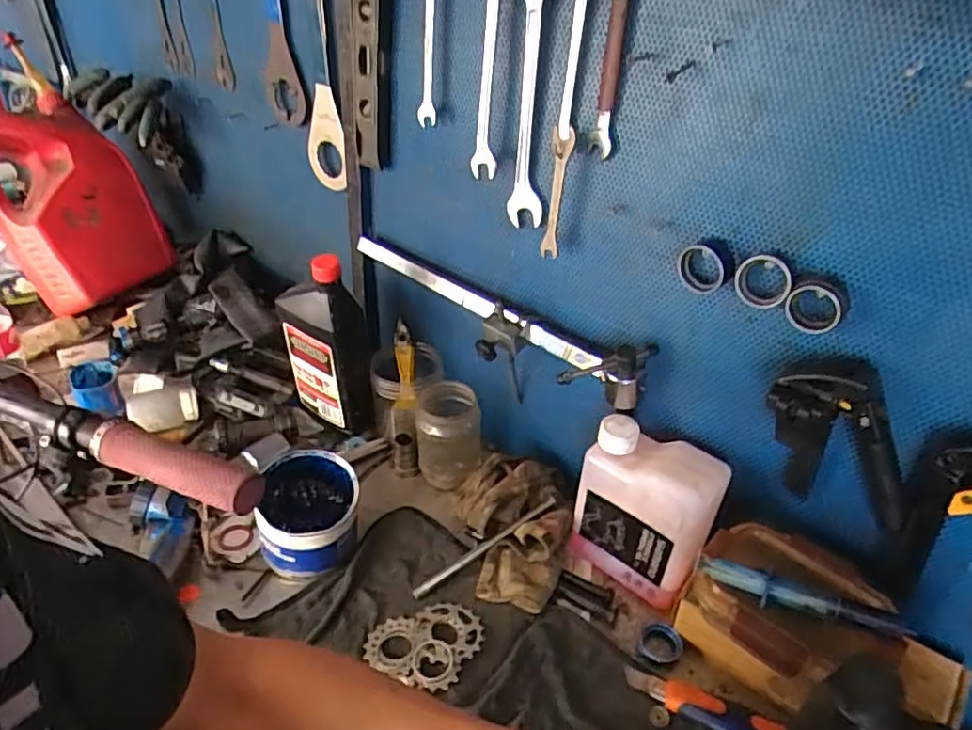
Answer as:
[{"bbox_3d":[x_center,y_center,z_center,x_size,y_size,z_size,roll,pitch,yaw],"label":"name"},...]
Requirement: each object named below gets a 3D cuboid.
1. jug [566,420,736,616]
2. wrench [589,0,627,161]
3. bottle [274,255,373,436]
[{"bbox_3d":[0.156,0.150,0.623,0.128,0.176,0.059,27,41,29],"label":"jug"},{"bbox_3d":[0.101,-0.241,0.510,0.019,0.133,0.018,12,36,15],"label":"wrench"},{"bbox_3d":[-0.195,-0.025,0.768,0.112,0.232,0.053,27,41,29],"label":"bottle"}]

